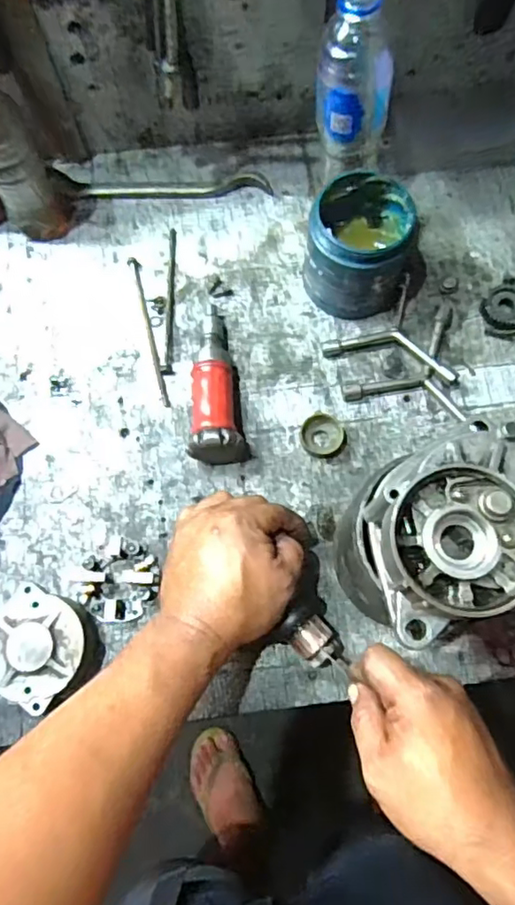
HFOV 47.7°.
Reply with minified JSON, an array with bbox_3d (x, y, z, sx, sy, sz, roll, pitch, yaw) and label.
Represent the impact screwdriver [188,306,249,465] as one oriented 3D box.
[{"bbox_3d":[-0.037,-0.066,0.531,0.049,0.050,0.161,-3,73,0],"label":"impact screwdriver"}]

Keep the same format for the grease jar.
[{"bbox_3d":[0.093,-0.190,0.543,0.089,0.097,0.089,0,73,1],"label":"grease jar"}]

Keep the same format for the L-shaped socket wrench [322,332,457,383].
[{"bbox_3d":[0.127,-0.096,0.553,0.125,0.021,0.033,16,74,6],"label":"L-shaped socket wrench"}]

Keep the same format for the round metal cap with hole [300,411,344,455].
[{"bbox_3d":[0.059,-0.017,0.535,0.036,0.012,0.037,0,73,1],"label":"round metal cap with hole"}]

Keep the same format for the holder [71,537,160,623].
[{"bbox_3d":[-0.119,0.107,0.494,0.065,0.023,0.063,0,73,1],"label":"holder"}]

